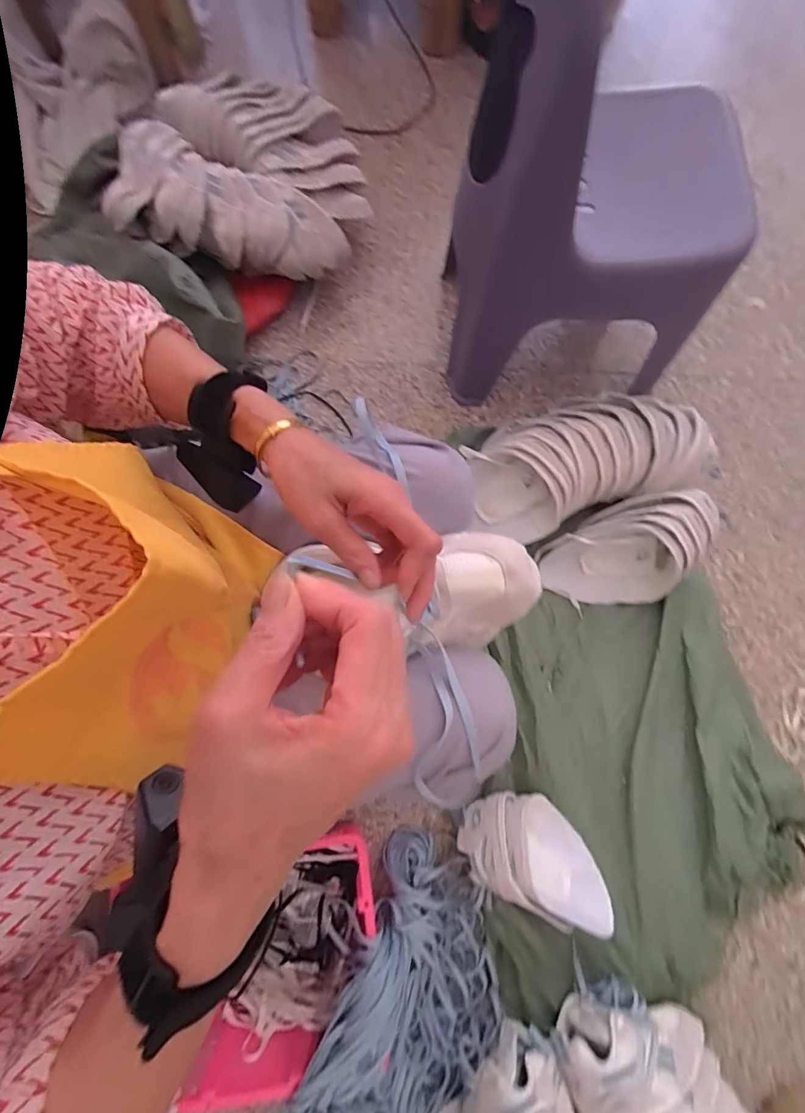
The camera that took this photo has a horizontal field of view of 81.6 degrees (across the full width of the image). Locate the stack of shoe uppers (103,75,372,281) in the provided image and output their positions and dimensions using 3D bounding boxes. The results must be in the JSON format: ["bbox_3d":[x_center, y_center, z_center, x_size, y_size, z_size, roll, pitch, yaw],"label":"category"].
[{"bbox_3d":[-0.272,-0.686,0.842,0.403,0.148,0.350,20,79,4],"label":"stack of shoe uppers"}]

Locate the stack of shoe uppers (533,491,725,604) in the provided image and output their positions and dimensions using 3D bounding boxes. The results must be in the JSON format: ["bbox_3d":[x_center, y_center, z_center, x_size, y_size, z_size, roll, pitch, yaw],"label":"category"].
[{"bbox_3d":[0.386,-0.011,0.811,0.284,0.130,0.171,-4,78,-1],"label":"stack of shoe uppers"}]

